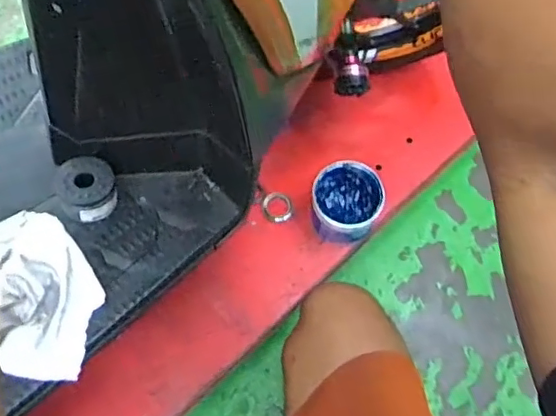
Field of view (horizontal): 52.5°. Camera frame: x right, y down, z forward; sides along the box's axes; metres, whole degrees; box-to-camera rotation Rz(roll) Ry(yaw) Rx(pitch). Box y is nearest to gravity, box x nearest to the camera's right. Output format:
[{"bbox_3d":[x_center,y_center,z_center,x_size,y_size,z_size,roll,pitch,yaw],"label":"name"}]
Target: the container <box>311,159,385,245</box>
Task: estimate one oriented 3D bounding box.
[{"bbox_3d":[0.103,-0.006,0.853,0.101,0.096,0.093,0,69,-1],"label":"container"}]

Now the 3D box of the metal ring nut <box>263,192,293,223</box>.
[{"bbox_3d":[0.000,-0.002,0.885,0.047,0.012,0.049,0,69,-1],"label":"metal ring nut"}]

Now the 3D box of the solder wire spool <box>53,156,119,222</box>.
[{"bbox_3d":[-0.200,-0.020,0.593,0.058,0.032,0.063,0,69,-1],"label":"solder wire spool"}]

